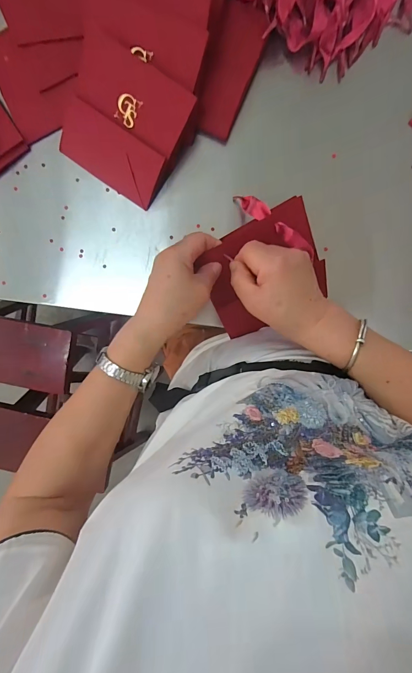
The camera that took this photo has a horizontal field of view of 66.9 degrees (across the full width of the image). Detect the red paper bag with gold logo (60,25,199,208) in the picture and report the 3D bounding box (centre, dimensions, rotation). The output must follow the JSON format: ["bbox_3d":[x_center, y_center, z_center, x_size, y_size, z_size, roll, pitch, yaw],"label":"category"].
[{"bbox_3d":[-0.103,-0.262,0.388,0.152,0.020,0.138,35,112,0],"label":"red paper bag with gold logo"}]

